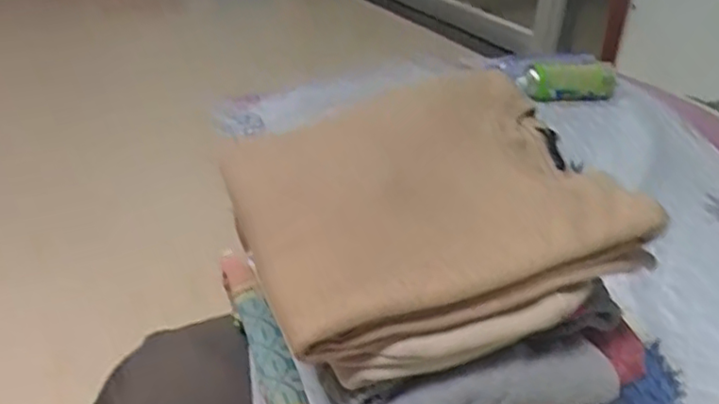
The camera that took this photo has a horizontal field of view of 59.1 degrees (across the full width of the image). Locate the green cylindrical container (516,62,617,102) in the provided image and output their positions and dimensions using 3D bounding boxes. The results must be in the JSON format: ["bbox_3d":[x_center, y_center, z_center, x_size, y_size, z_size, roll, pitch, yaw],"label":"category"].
[{"bbox_3d":[0.436,-0.249,1.332,0.201,0.067,0.089,-8,31,-20],"label":"green cylindrical container"}]

